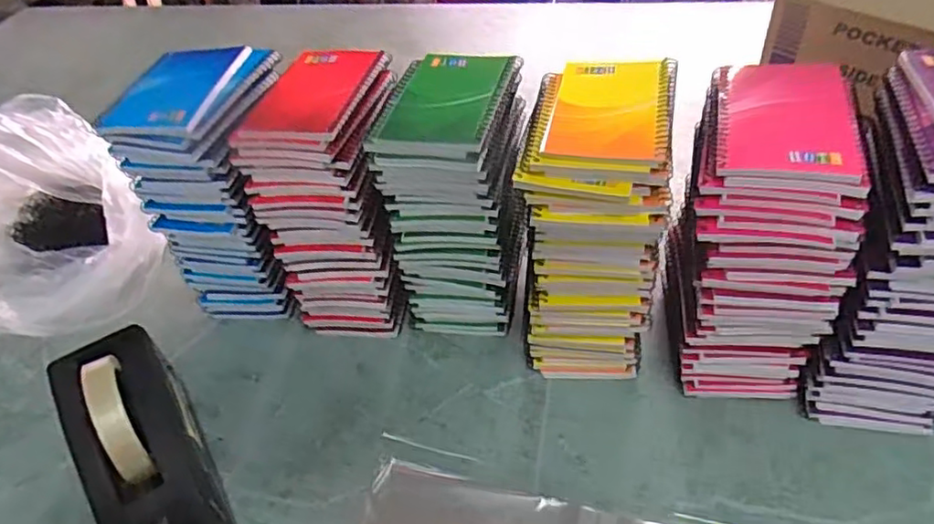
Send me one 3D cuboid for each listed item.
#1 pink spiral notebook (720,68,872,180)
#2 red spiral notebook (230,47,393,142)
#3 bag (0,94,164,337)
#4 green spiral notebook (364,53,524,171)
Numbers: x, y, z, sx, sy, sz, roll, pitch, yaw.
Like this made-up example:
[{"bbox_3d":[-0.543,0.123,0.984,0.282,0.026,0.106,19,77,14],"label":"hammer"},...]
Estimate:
[{"bbox_3d":[0.221,-0.100,0.429,0.084,0.010,0.128,10,48,16],"label":"pink spiral notebook"},{"bbox_3d":[-0.128,-0.147,0.535,0.094,0.011,0.142,7,47,13],"label":"red spiral notebook"},{"bbox_3d":[-0.490,-0.053,0.680,0.330,0.183,0.228,24,52,29],"label":"bag"},{"bbox_3d":[-0.016,-0.129,0.500,0.094,0.017,0.133,7,47,14],"label":"green spiral notebook"}]

